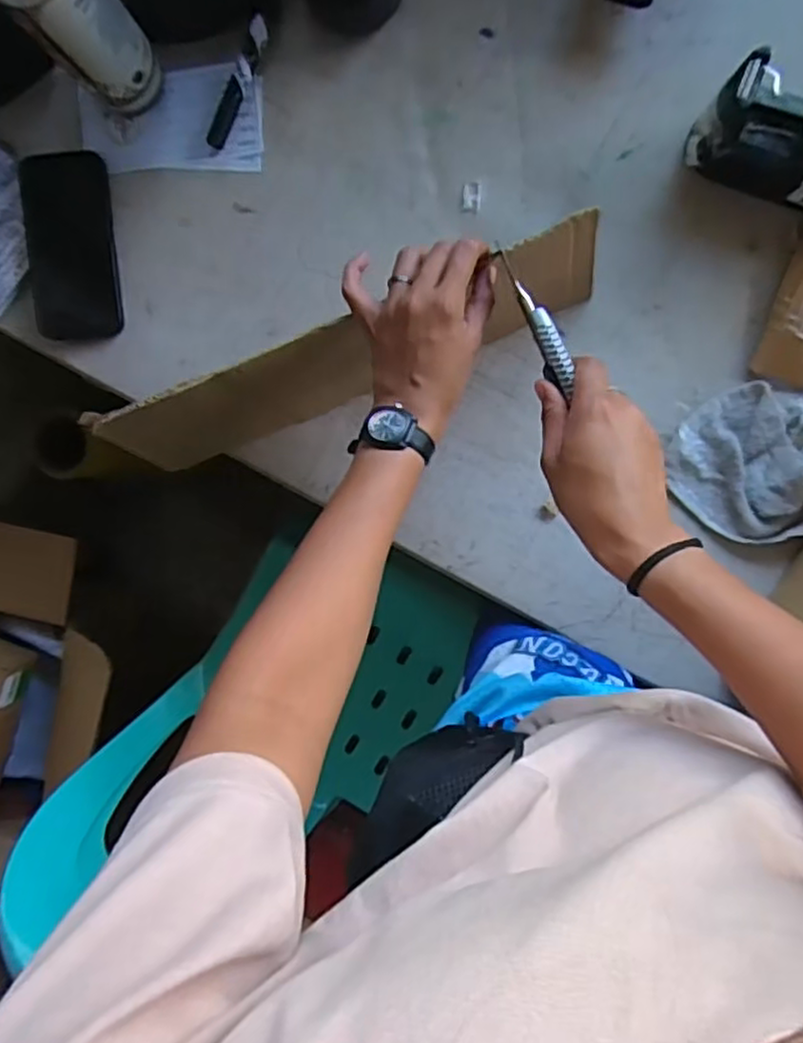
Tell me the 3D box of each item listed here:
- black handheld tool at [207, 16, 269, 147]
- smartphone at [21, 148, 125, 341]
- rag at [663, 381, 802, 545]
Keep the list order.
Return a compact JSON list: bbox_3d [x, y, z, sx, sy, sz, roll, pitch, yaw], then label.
[{"bbox_3d":[-0.152,-0.408,0.650,0.018,0.012,0.121,26,97,6],"label":"black handheld tool"},{"bbox_3d":[-0.318,-0.265,0.672,0.080,0.016,0.175,-3,93,8],"label":"smartphone"},{"bbox_3d":[0.307,-0.052,0.590,0.138,0.046,0.131,30,97,5],"label":"rag"}]

